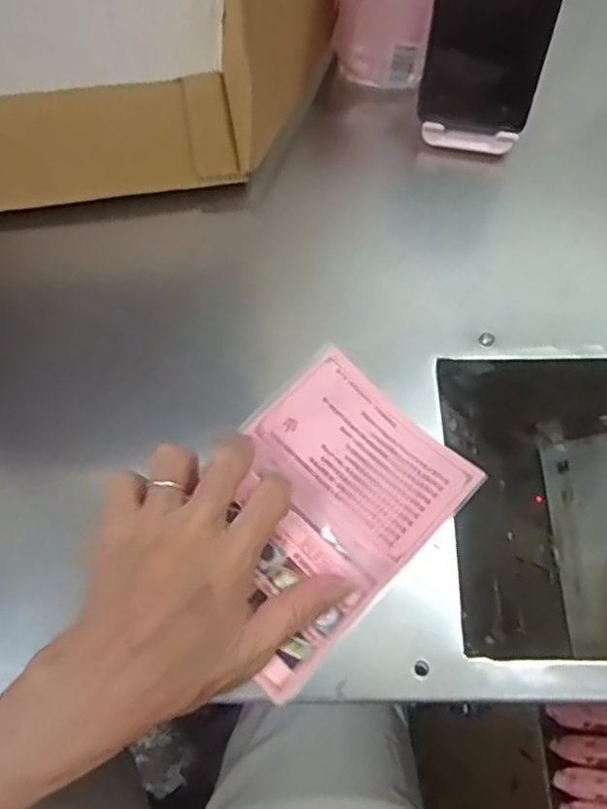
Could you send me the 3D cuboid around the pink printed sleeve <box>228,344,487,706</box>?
[{"bbox_3d":[0.005,0.055,0.354,0.119,0.016,0.156,42,72,16],"label":"pink printed sleeve"}]

